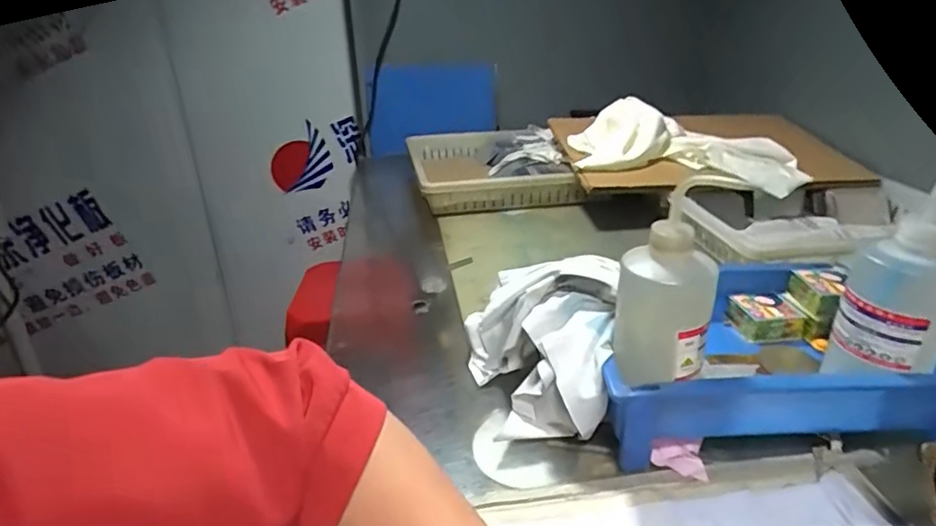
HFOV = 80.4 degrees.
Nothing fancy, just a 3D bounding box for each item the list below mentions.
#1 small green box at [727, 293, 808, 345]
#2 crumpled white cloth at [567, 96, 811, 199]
[{"bbox_3d":[0.307,0.056,0.572,0.057,0.029,0.048,-3,26,-4],"label":"small green box"},{"bbox_3d":[0.361,-0.199,0.932,0.374,0.100,0.163,6,27,13],"label":"crumpled white cloth"}]

